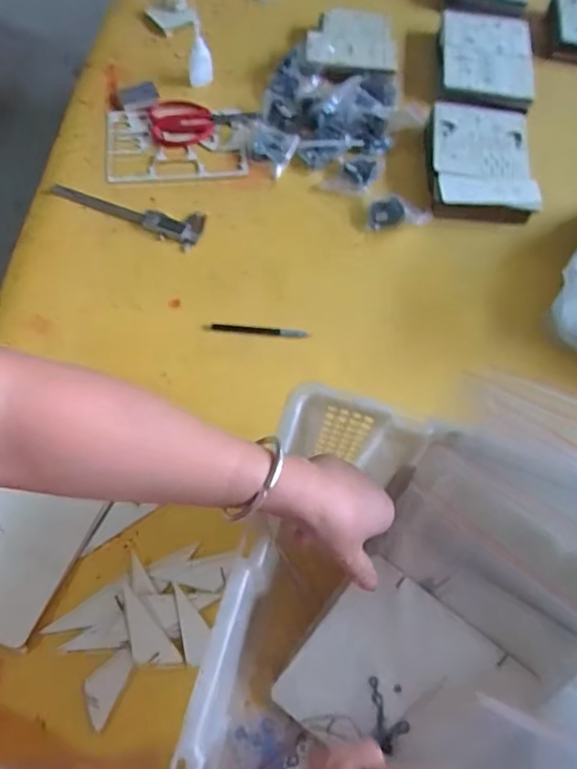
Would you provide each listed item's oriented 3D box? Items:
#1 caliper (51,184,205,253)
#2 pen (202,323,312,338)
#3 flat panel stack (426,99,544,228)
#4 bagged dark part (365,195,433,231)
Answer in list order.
[{"bbox_3d":[-0.232,-0.247,0.787,0.231,0.014,0.058,16,65,4],"label":"caliper"},{"bbox_3d":[-0.041,-0.071,0.720,0.137,0.004,0.011,5,65,-1],"label":"pen"},{"bbox_3d":[0.288,-0.340,0.832,0.158,0.043,0.202,2,65,-3],"label":"flat panel stack"},{"bbox_3d":[0.164,-0.252,0.803,0.088,0.024,0.042,3,65,-2],"label":"bagged dark part"}]

